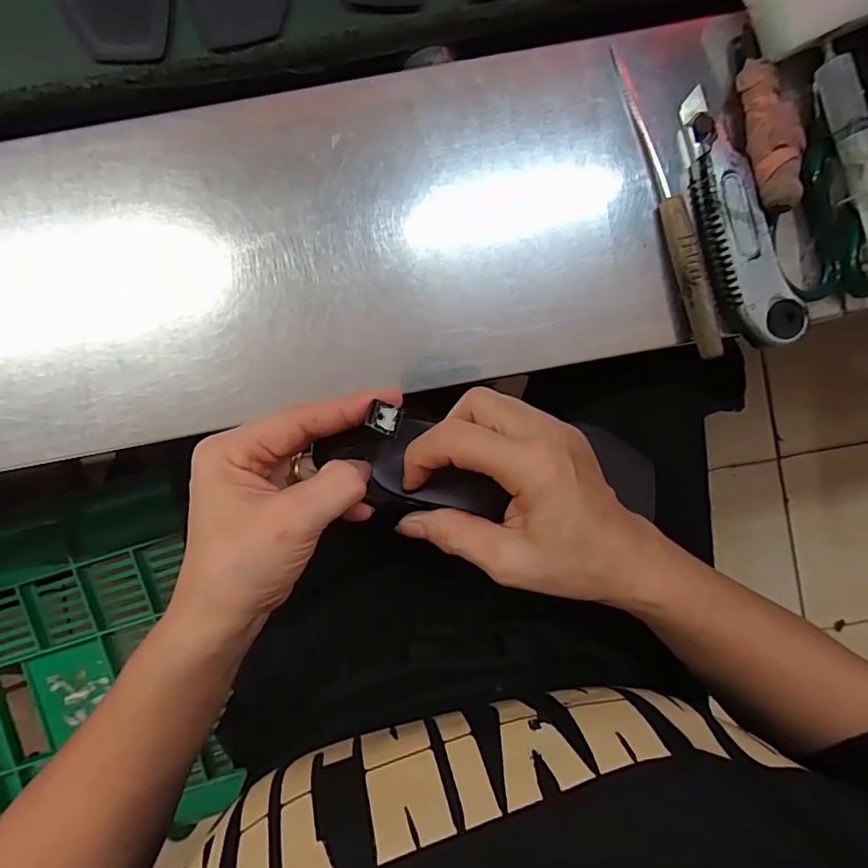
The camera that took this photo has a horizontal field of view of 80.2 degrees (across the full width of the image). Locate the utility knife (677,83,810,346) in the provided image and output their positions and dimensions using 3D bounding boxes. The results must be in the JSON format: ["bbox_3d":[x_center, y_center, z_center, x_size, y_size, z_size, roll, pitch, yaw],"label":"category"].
[{"bbox_3d":[0.182,-0.131,0.314,0.036,0.016,0.158,-23,92,0],"label":"utility knife"}]

